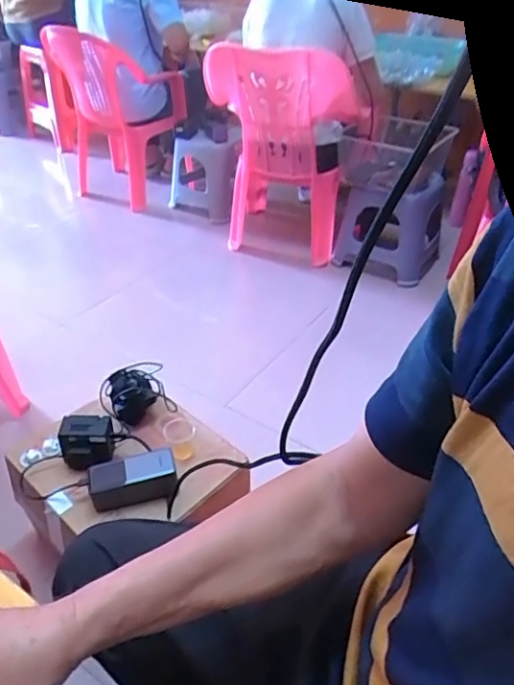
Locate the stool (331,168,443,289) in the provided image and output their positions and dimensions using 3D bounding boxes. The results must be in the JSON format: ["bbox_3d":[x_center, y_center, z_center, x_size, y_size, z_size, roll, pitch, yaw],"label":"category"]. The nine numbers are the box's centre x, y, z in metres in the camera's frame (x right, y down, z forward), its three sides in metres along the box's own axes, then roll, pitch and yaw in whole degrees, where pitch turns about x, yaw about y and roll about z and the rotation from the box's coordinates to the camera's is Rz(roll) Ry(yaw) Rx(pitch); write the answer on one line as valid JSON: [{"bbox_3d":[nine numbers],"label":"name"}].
[{"bbox_3d":[0.439,-0.395,1.795,0.237,0.314,0.286,-29,46,-33],"label":"stool"}]

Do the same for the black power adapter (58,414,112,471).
[{"bbox_3d":[-0.273,0.160,0.871,0.081,0.078,0.052,-3,38,-5],"label":"black power adapter"}]

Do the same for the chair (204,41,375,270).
[{"bbox_3d":[0.108,-0.654,1.830,0.479,0.629,0.504,7,38,8],"label":"chair"}]

